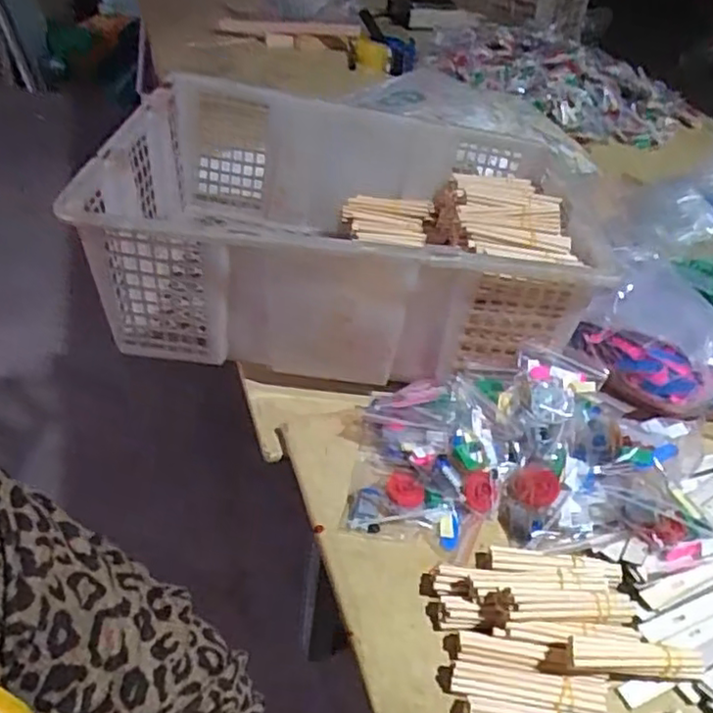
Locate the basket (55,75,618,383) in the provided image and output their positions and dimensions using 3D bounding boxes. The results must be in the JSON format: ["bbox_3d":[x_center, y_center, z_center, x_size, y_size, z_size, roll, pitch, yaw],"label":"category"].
[{"bbox_3d":[-0.006,-0.156,0.730,0.467,0.147,0.393,6,40,0],"label":"basket"}]

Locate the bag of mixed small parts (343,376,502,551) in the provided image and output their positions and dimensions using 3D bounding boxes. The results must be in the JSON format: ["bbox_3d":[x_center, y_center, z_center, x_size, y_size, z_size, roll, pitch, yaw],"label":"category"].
[{"bbox_3d":[0.065,0.077,0.572,0.130,0.050,0.165,8,40,3],"label":"bag of mixed small parts"}]

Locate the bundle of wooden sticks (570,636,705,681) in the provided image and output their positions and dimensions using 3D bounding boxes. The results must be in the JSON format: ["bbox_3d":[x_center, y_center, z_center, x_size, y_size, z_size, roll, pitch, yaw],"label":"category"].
[{"bbox_3d":[0.192,0.206,0.448,0.106,0.019,0.020,12,39,-13],"label":"bundle of wooden sticks"}]

